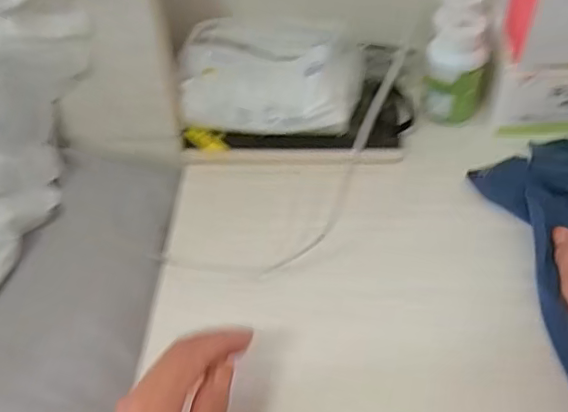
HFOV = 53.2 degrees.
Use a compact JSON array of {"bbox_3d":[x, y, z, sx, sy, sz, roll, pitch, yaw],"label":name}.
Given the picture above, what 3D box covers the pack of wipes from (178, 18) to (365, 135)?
[{"bbox_3d":[-0.011,-0.127,0.543,0.164,0.037,0.124,8,55,10],"label":"pack of wipes"}]

